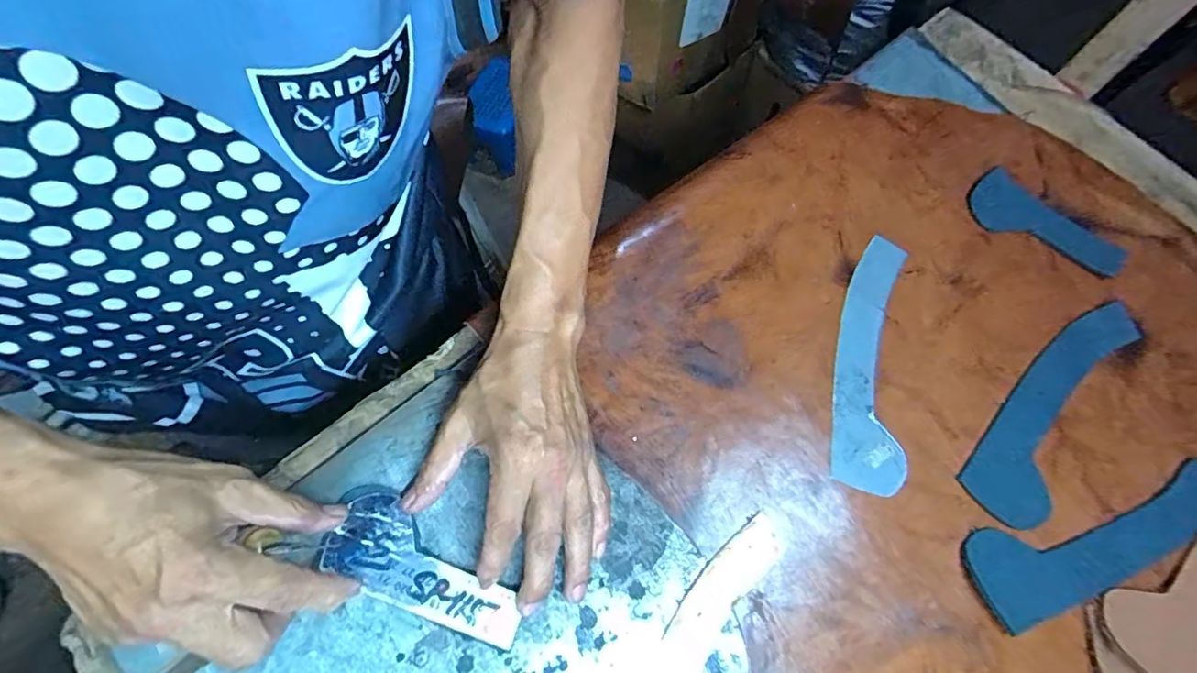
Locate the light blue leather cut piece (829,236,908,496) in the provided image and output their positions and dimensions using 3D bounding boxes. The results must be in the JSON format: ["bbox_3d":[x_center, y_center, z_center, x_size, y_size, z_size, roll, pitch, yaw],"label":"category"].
[{"bbox_3d":[0.201,0.013,0.402,0.050,0.004,0.195,11,70,3],"label":"light blue leather cut piece"}]

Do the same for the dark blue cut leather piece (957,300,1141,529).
[{"bbox_3d":[0.334,0.048,0.399,0.054,0.009,0.205,40,74,13],"label":"dark blue cut leather piece"}]

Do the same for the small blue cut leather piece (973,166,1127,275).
[{"bbox_3d":[0.364,-0.089,0.446,0.121,0.009,0.044,39,88,10],"label":"small blue cut leather piece"}]

